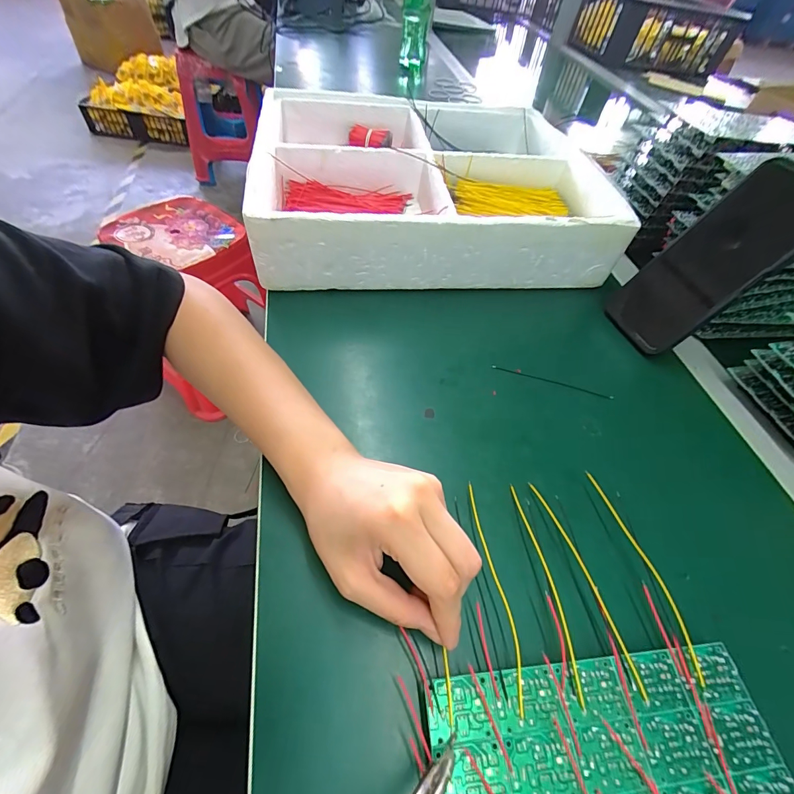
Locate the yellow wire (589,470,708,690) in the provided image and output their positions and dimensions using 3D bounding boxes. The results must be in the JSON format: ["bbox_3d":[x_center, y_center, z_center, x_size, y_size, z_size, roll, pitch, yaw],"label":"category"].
[{"bbox_3d":[0.155,0.103,0.242,0.011,0.007,0.125,-8,55,-13],"label":"yellow wire"}]

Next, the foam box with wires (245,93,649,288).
[{"bbox_3d":[0.032,-0.266,0.470,0.373,0.078,0.333,-1,54,-8],"label":"foam box with wires"}]

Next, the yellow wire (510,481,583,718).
[{"bbox_3d":[0.091,0.113,0.239,0.005,0.014,0.126,-1,53,-8],"label":"yellow wire"}]

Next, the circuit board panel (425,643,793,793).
[{"bbox_3d":[0.105,0.184,0.178,0.172,0.006,0.100,-2,54,-7],"label":"circuit board panel"}]

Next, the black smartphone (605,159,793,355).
[{"bbox_3d":[0.279,-0.117,0.344,0.011,0.169,0.080,11,46,-35],"label":"black smartphone"}]

